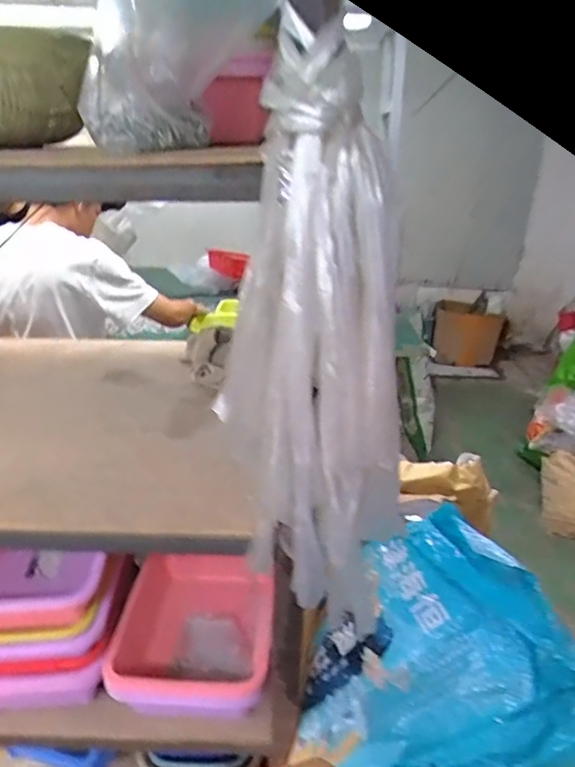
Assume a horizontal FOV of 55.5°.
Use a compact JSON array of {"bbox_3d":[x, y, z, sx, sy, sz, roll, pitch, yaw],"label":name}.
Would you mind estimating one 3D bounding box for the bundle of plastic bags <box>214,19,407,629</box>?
[{"bbox_3d":[0.029,-0.021,0.473,0.146,0.459,0.089,21,31,34],"label":"bundle of plastic bags"}]

